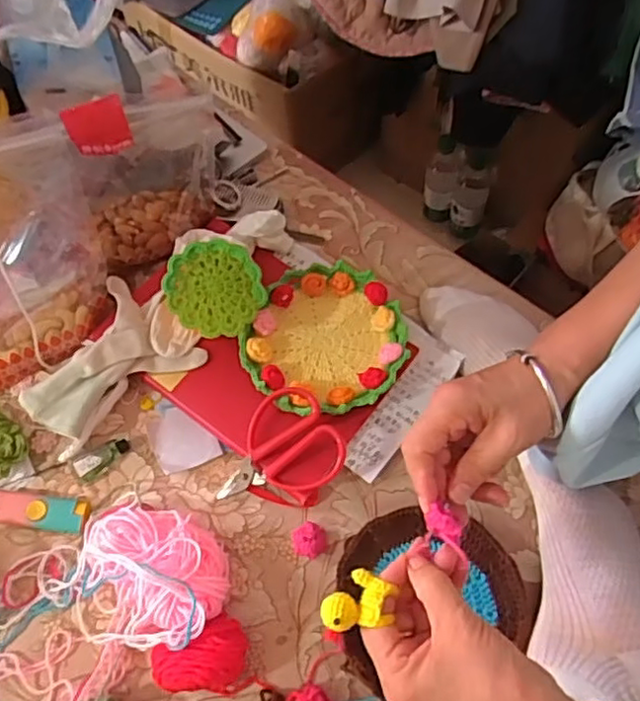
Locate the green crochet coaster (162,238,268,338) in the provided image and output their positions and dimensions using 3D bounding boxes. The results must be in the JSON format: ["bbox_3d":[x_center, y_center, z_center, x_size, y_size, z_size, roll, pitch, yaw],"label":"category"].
[{"bbox_3d":[-0.089,-0.053,0.527,0.075,0.009,0.081,1,78,-6],"label":"green crochet coaster"}]

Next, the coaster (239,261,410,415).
[{"bbox_3d":[0.007,-0.012,0.558,0.133,0.020,0.148,29,67,15],"label":"coaster"}]

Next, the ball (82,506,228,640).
[{"bbox_3d":[-0.124,0.162,0.464,0.115,0.055,0.089,9,64,6],"label":"ball"}]

